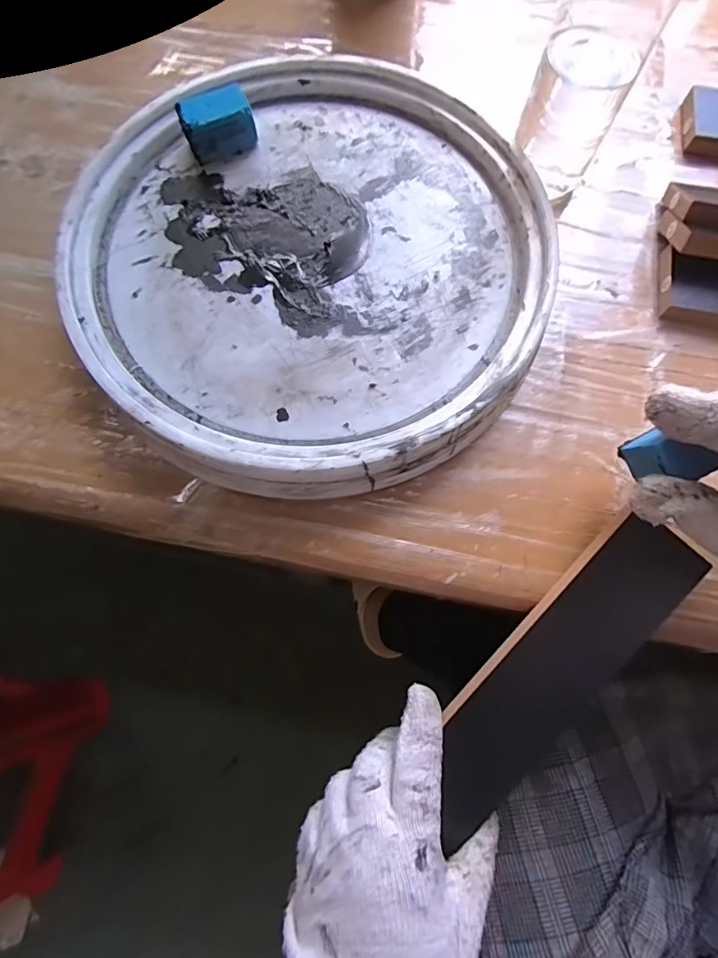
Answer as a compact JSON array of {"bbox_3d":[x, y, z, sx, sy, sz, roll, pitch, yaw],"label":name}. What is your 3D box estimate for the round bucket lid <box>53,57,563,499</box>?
[{"bbox_3d":[-0.027,-0.131,0.300,0.274,0.038,0.282,0,74,0],"label":"round bucket lid"}]

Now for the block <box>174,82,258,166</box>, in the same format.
[{"bbox_3d":[-0.092,-0.230,0.312,0.044,0.026,0.030,-20,75,-6],"label":"block"}]

